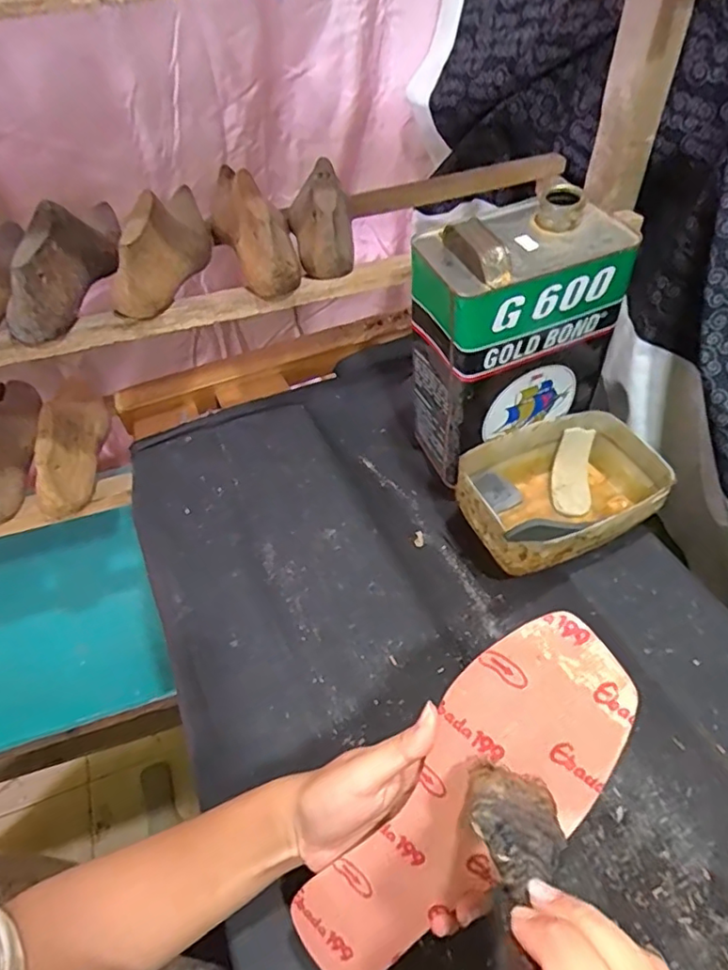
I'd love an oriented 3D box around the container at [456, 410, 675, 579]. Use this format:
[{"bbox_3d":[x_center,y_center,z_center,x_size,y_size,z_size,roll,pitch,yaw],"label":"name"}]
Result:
[{"bbox_3d":[0.185,0.008,0.560,0.180,0.069,0.126,-20,51,-13],"label":"container"}]

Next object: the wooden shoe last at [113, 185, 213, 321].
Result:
[{"bbox_3d":[-0.195,-0.231,0.566,0.041,0.079,0.158,5,48,5],"label":"wooden shoe last"}]

